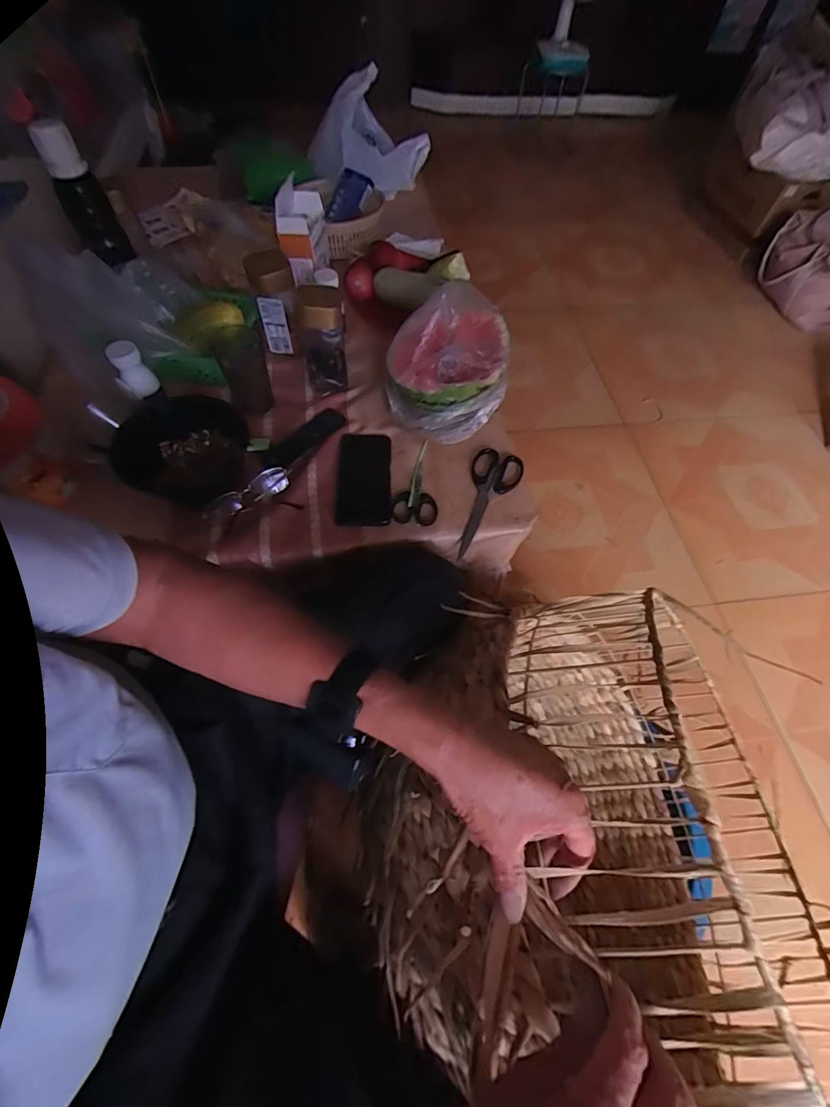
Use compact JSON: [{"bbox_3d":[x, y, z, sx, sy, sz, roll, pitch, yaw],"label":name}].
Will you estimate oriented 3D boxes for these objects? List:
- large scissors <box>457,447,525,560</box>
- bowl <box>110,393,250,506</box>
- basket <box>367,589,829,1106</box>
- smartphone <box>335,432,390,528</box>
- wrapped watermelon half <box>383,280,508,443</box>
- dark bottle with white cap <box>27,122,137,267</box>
[{"bbox_3d":[0.104,-0.072,0.650,0.073,0.014,0.185,17,67,7],"label":"large scissors"},{"bbox_3d":[-0.320,-0.146,0.623,0.154,0.066,0.156,1,60,-2],"label":"bowl"},{"bbox_3d":[0.237,0.309,0.520,0.548,0.299,0.460,18,47,-46],"label":"basket"},{"bbox_3d":[-0.075,-0.112,0.659,0.078,0.007,0.168,0,60,-3],"label":"smartphone"},{"bbox_3d":[0.043,-0.276,0.649,0.169,0.135,0.179,0,60,-3],"label":"wrapped watermelon half"},{"bbox_3d":[-0.533,-0.574,0.723,0.068,0.184,0.065,-29,65,-17],"label":"dark bottle with white cap"}]

